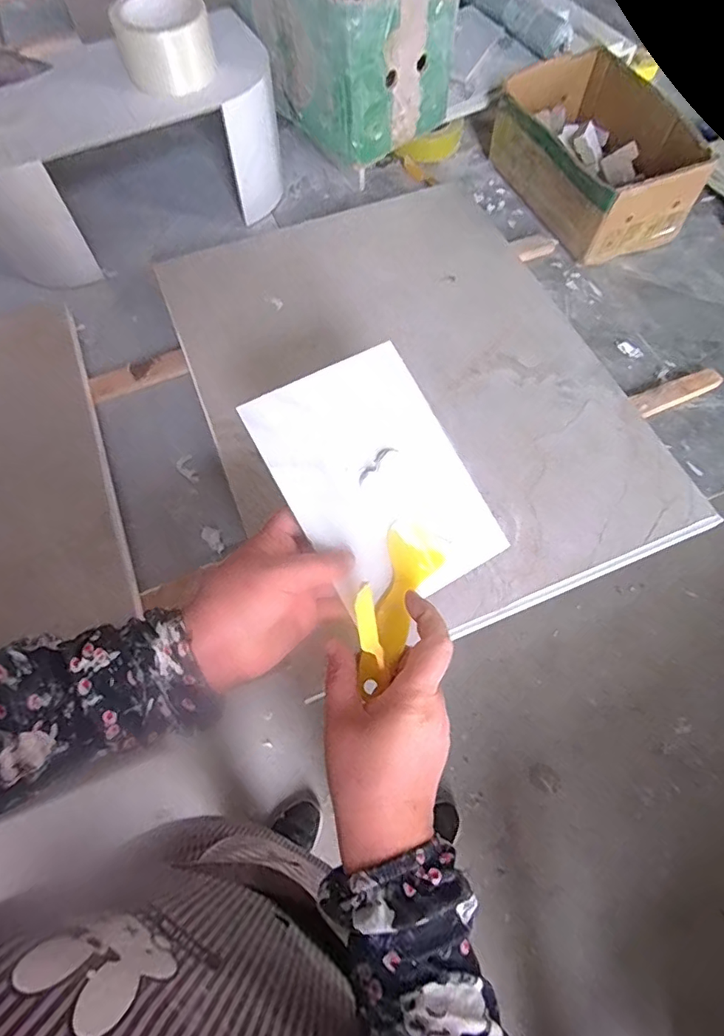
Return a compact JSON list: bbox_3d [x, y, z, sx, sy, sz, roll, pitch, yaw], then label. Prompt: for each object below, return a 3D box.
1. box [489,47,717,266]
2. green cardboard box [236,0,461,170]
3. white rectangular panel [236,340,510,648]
[{"bbox_3d":[0.305,-0.486,0.688,0.153,0.108,0.271,-23,68,-10],"label":"box"},{"bbox_3d":[-0.025,-0.635,0.663,0.192,0.161,0.277,-36,71,-14],"label":"green cardboard box"},{"bbox_3d":[0.012,-0.028,0.383,0.130,0.005,0.186,-29,85,-12],"label":"white rectangular panel"}]

